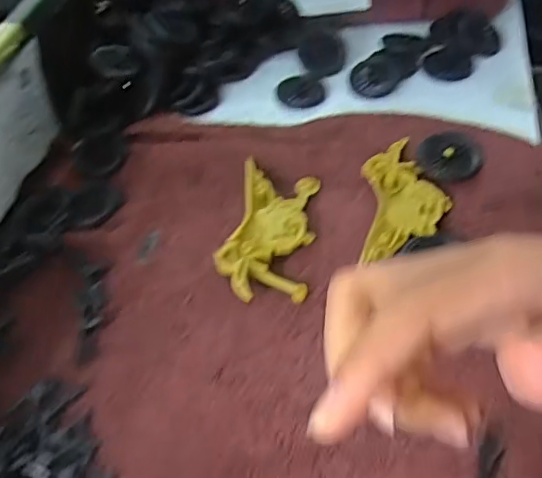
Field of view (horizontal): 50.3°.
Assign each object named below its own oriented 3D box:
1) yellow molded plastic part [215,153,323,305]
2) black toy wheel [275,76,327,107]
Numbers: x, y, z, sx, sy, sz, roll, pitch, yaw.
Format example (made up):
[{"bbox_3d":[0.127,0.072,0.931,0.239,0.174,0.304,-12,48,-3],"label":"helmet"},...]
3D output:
[{"bbox_3d":[-0.001,-0.004,0.336,0.049,0.018,0.095,5,49,10],"label":"yellow molded plastic part"},{"bbox_3d":[0.023,-0.112,0.440,0.035,0.006,0.035,-3,48,3],"label":"black toy wheel"}]

